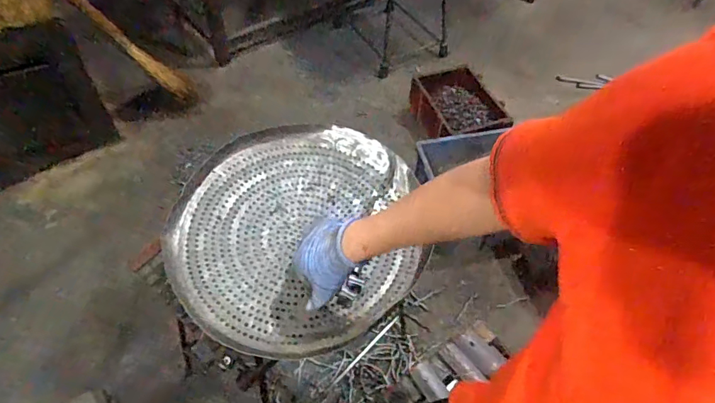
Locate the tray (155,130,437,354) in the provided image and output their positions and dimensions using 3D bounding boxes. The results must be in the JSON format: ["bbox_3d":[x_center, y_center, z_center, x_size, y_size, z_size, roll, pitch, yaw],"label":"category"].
[{"bbox_3d":[-0.088,0.038,0.714,0.384,0.044,0.359,1,52,-1],"label":"tray"}]

